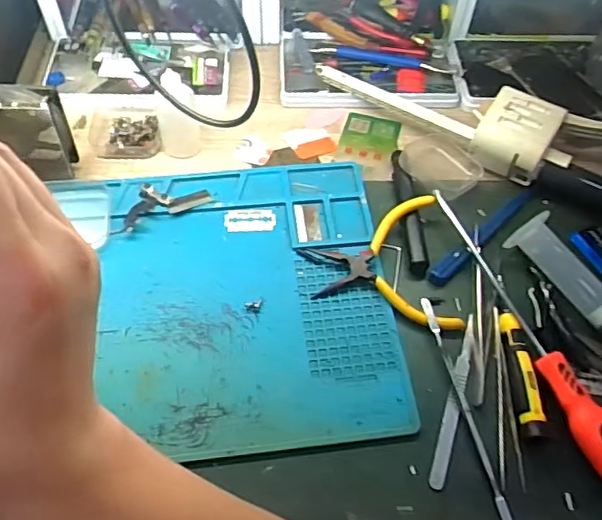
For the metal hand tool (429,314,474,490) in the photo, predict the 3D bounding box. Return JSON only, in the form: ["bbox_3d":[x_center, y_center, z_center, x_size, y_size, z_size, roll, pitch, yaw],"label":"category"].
[{"bbox_3d":[0.109,0.095,0.409,0.011,0.009,0.132,18,56,9],"label":"metal hand tool"}]

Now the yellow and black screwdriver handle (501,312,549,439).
[{"bbox_3d":[0.153,0.075,0.403,0.013,0.021,0.093,3,56,-3],"label":"yellow and black screwdriver handle"}]

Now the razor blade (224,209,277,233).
[{"bbox_3d":[-0.043,-0.034,0.494,0.043,0.004,0.023,-1,56,-4],"label":"razor blade"}]

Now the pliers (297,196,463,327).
[{"bbox_3d":[0.060,0.006,0.463,0.114,0.022,0.113,-3,56,-5],"label":"pliers"}]

